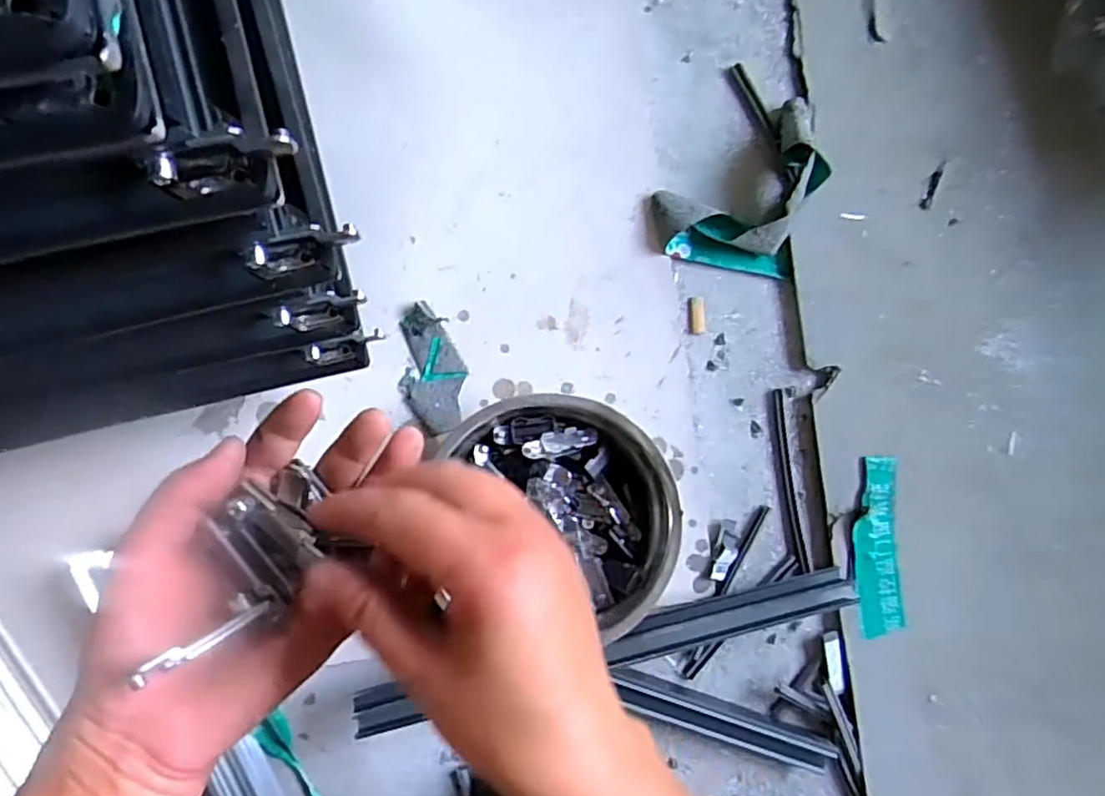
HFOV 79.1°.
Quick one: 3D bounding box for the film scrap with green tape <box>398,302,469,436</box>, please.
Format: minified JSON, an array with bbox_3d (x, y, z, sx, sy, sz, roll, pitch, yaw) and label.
[{"bbox_3d":[-0.091,-0.022,0.510,0.047,0.008,0.095,1,89,-7],"label":"film scrap with green tape"}]

